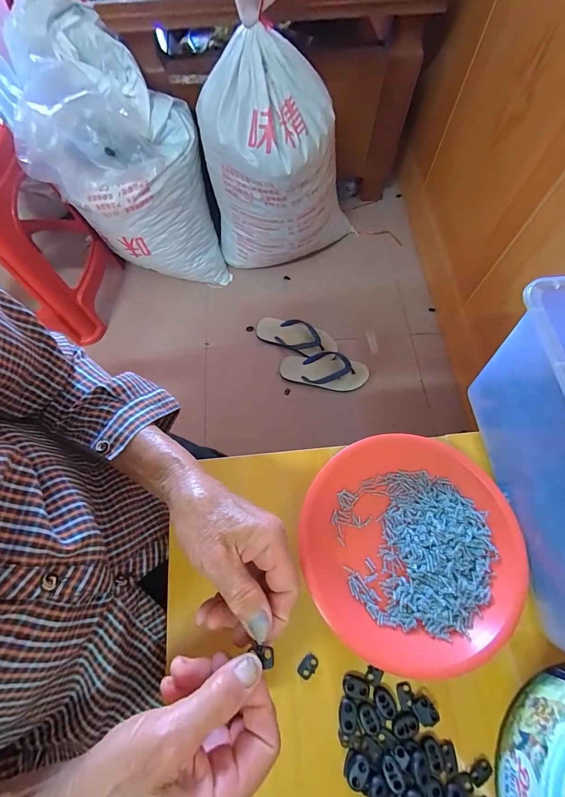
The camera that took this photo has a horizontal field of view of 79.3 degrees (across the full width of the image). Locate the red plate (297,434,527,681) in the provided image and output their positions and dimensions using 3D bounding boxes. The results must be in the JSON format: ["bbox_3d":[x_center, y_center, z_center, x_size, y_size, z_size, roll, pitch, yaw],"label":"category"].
[{"bbox_3d":[0.115,0.133,0.318,0.192,0.025,0.186,0,68,1],"label":"red plate"}]

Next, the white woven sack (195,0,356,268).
[{"bbox_3d":[-0.015,-0.620,0.827,0.265,0.611,0.310,43,74,16],"label":"white woven sack"}]

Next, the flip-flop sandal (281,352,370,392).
[{"bbox_3d":[0.116,-0.080,0.945,0.242,0.050,0.101,8,68,4],"label":"flip-flop sandal"}]

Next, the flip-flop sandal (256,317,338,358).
[{"bbox_3d":[0.040,-0.180,0.987,0.238,0.053,0.100,18,69,8],"label":"flip-flop sandal"}]

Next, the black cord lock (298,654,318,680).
[{"bbox_3d":[0.022,0.230,0.292,0.013,0.004,0.019,41,74,15],"label":"black cord lock"}]

